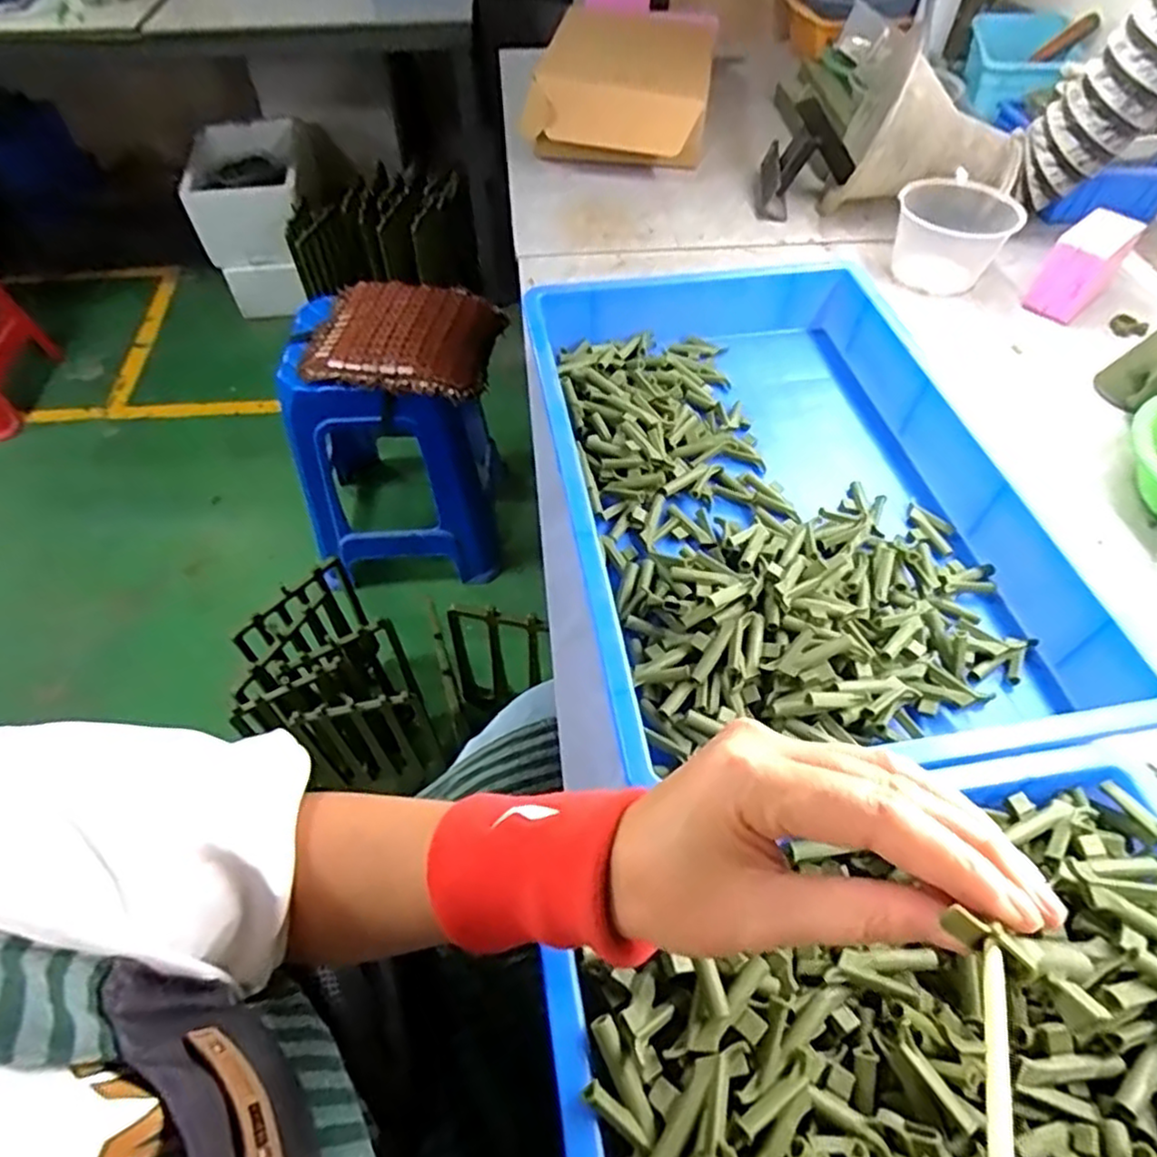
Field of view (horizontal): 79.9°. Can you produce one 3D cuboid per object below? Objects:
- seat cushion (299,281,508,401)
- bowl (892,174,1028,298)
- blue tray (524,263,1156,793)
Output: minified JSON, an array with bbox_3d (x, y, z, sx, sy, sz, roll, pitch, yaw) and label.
[{"bbox_3d":[-0.305,-0.430,1.211,0.320,0.056,0.276,10,54,7],"label":"seat cushion"},{"bbox_3d":[0.476,-0.446,0.886,0.141,0.091,0.147,0,53,0],"label":"bowl"},{"bbox_3d":[0.168,-0.087,0.619,0.371,0.080,0.566,-9,54,-7],"label":"blue tray"}]

